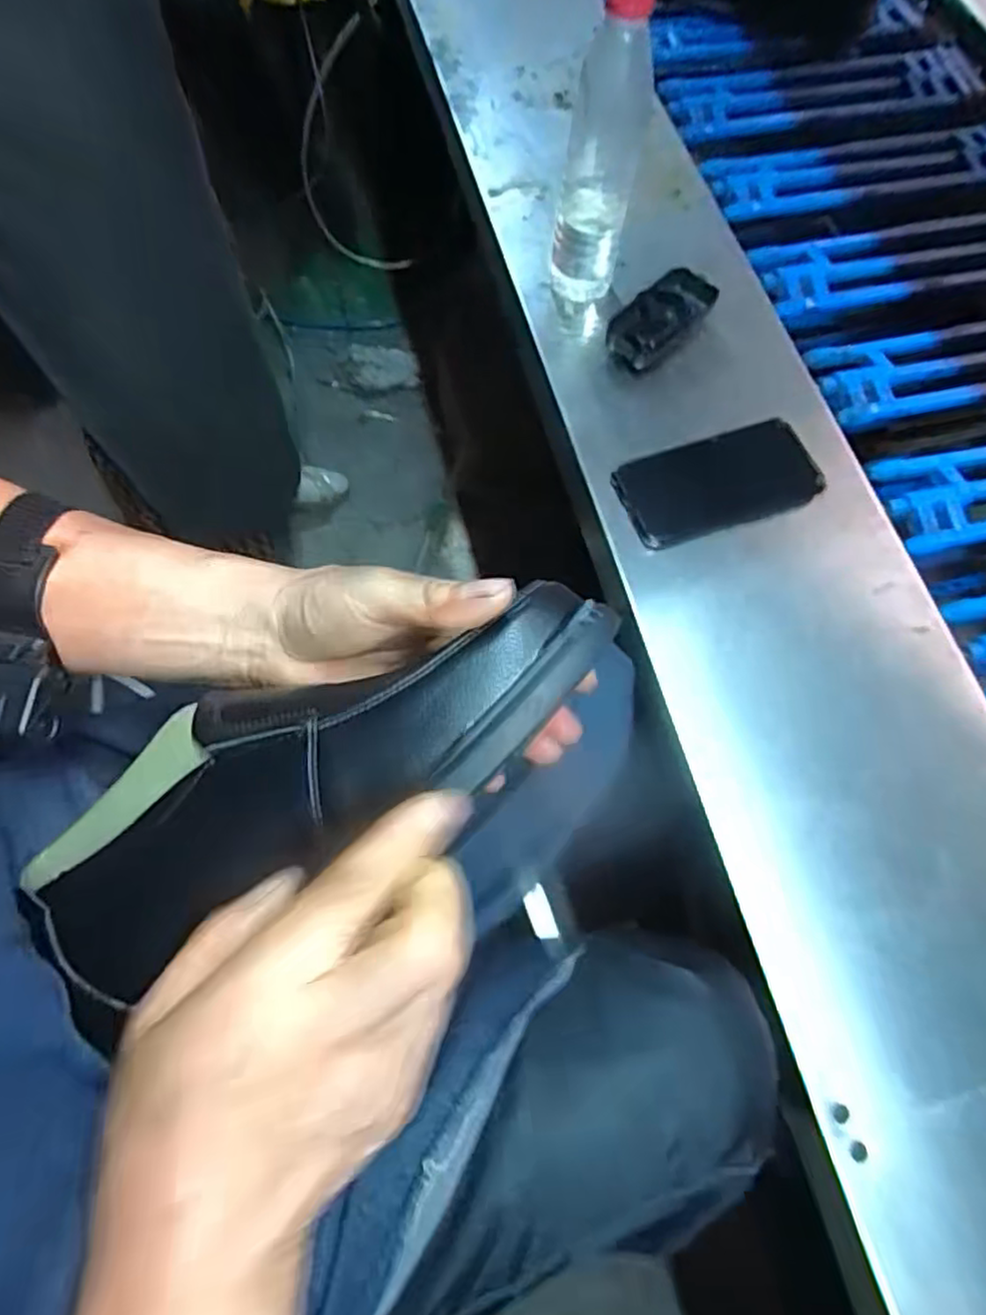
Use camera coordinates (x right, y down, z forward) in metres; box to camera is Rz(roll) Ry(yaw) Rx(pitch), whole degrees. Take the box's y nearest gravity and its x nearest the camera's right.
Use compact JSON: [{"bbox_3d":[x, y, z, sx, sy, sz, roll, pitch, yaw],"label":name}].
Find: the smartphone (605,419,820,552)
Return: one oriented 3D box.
[{"bbox_3d":[0.188,-0.144,0.560,0.169,0.011,0.081,-19,69,-9],"label":"smartphone"}]

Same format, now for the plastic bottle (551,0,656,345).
[{"bbox_3d":[0.082,-0.390,0.540,0.062,0.231,0.075,15,68,5],"label":"plastic bottle"}]

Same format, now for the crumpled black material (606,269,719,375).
[{"bbox_3d":[0.151,-0.306,0.613,0.059,0.027,0.116,34,71,12],"label":"crumpled black material"}]

